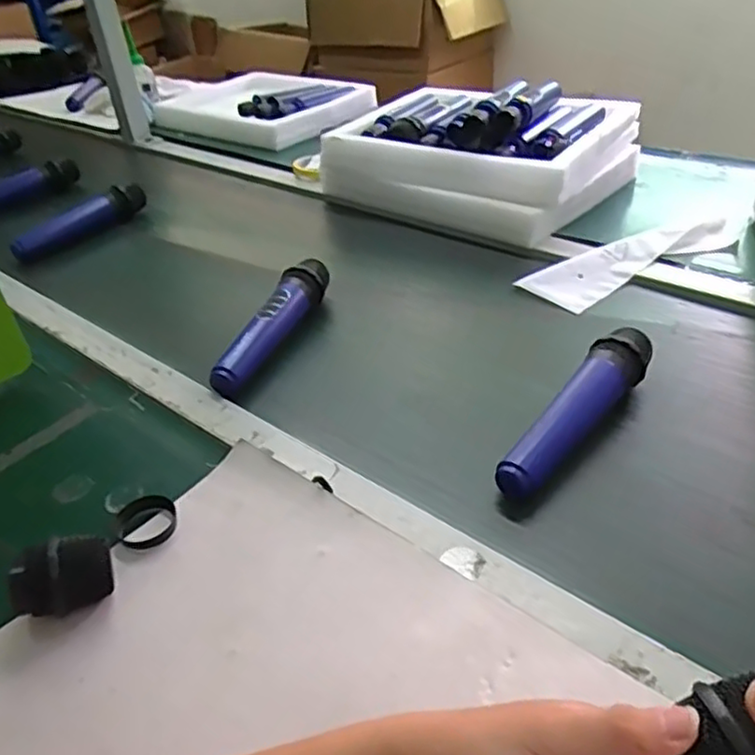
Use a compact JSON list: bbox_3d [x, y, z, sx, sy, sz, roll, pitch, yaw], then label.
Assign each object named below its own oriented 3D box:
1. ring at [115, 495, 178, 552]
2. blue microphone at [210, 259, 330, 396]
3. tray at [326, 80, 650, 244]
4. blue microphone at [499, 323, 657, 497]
[{"bbox_3d":[-0.168,0.102,0.496,0.049,0.007,0.041,23,45,35],"label":"ring"},{"bbox_3d":[-0.101,-0.058,0.677,0.037,0.048,0.194,8,38,19],"label":"blue microphone"},{"bbox_3d":[0.142,-0.322,0.949,0.356,0.119,0.308,22,44,34],"label":"tray"},{"bbox_3d":[0.159,0.025,0.539,0.040,0.050,0.193,22,44,34],"label":"blue microphone"}]

